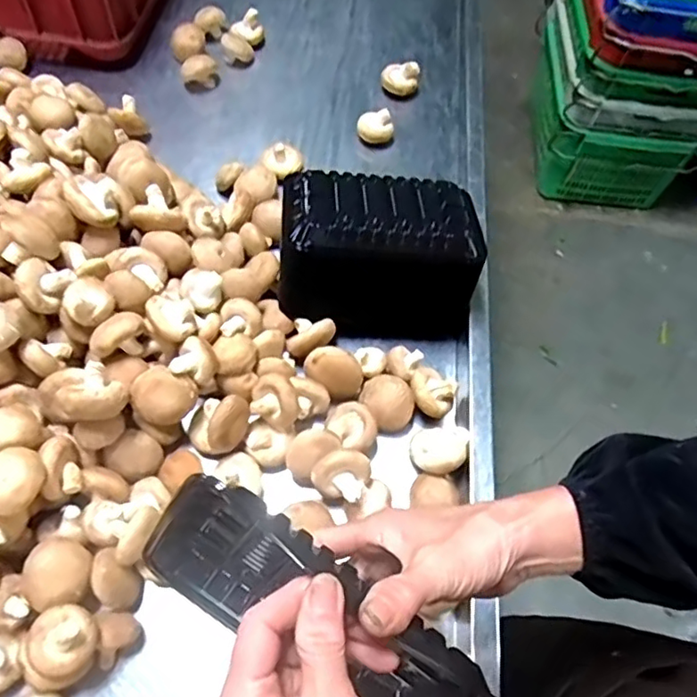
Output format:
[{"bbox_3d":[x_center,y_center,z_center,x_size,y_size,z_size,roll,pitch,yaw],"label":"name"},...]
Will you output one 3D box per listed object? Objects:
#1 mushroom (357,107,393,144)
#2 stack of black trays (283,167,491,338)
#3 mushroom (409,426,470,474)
[{"bbox_3d":[0.035,-0.289,0.776,0.046,0.034,0.038,8,59,0],"label":"mushroom"},{"bbox_3d":[0.027,-0.097,0.611,0.198,0.124,0.125,2,60,-3],"label":"stack of black trays"},{"bbox_3d":[0.084,0.094,0.549,0.048,0.026,0.048,2,60,-3],"label":"mushroom"}]

